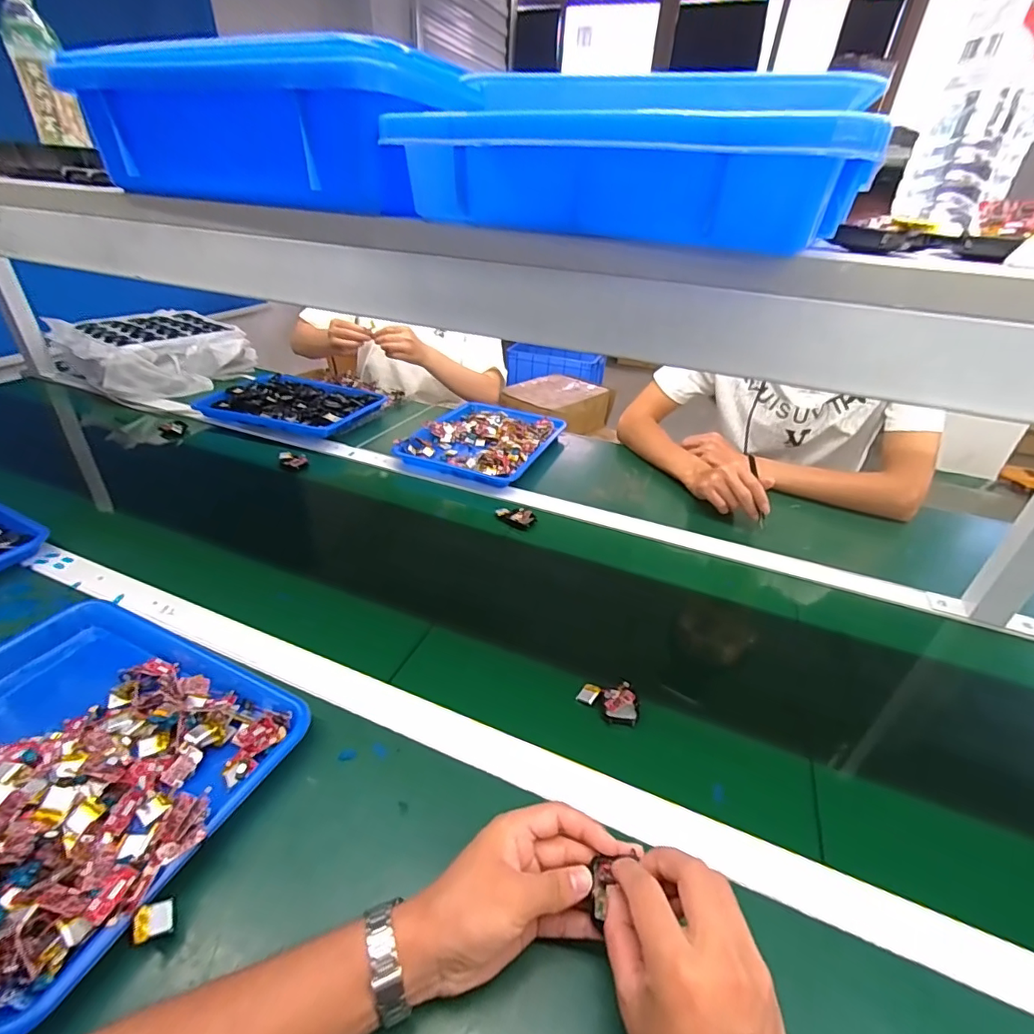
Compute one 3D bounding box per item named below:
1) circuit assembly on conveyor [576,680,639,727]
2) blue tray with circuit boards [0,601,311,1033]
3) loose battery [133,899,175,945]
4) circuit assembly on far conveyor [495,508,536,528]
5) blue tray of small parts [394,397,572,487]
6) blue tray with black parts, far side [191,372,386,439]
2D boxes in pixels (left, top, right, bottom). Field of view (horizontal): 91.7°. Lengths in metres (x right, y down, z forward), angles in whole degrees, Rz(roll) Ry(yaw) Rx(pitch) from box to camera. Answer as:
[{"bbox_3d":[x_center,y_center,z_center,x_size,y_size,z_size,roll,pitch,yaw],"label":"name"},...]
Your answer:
[{"bbox_3d":[0.094,0.186,0.511,0.062,0.017,0.041,16,35,19],"label":"circuit assembly on conveyor"},{"bbox_3d":[-0.382,0.203,0.430,0.335,0.052,0.267,16,35,19],"label":"blue tray with circuit boards"},{"bbox_3d":[-0.240,0.268,0.333,0.025,0.007,0.019,22,47,-54],"label":"loose battery"},{"bbox_3d":[-0.002,0.000,0.794,0.061,0.020,0.022,16,35,19],"label":"circuit assembly on far conveyor"},{"bbox_3d":[-0.062,-0.157,1.002,0.240,0.033,0.301,15,35,17],"label":"blue tray of small parts"},{"bbox_3d":[-0.485,-0.239,1.085,0.333,0.058,0.214,12,34,14],"label":"blue tray with black parts, far side"}]

